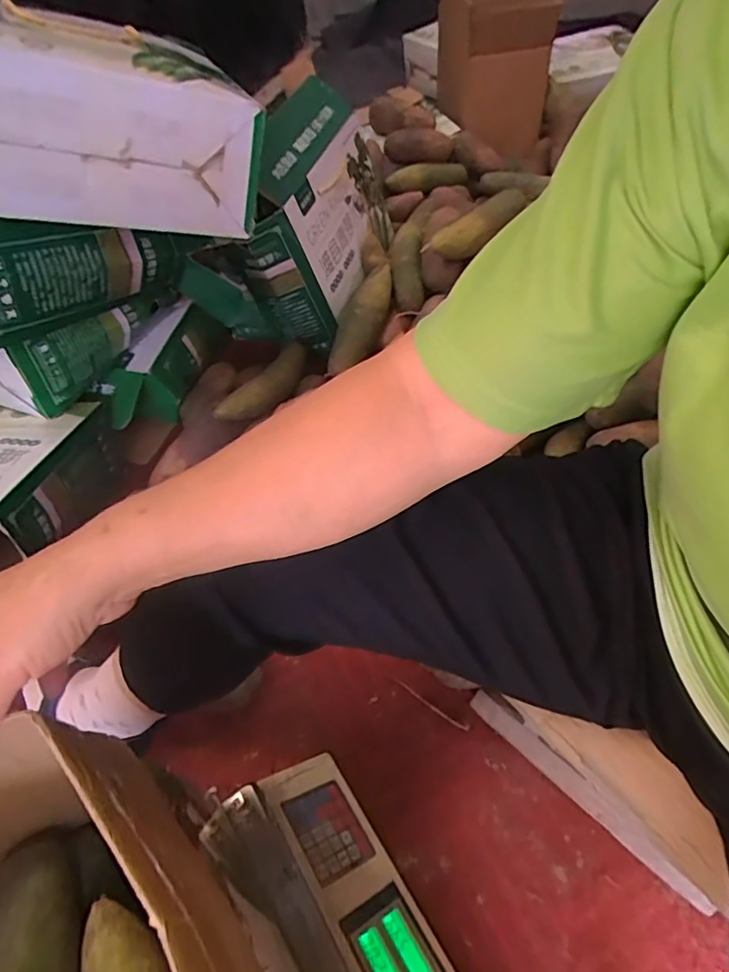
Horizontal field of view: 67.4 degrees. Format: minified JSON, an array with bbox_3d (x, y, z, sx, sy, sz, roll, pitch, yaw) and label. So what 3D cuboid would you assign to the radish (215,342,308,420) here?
[{"bbox_3d":[-0.151,-0.159,0.862,0.051,0.052,0.193,24,59,21],"label":"radish"}]

